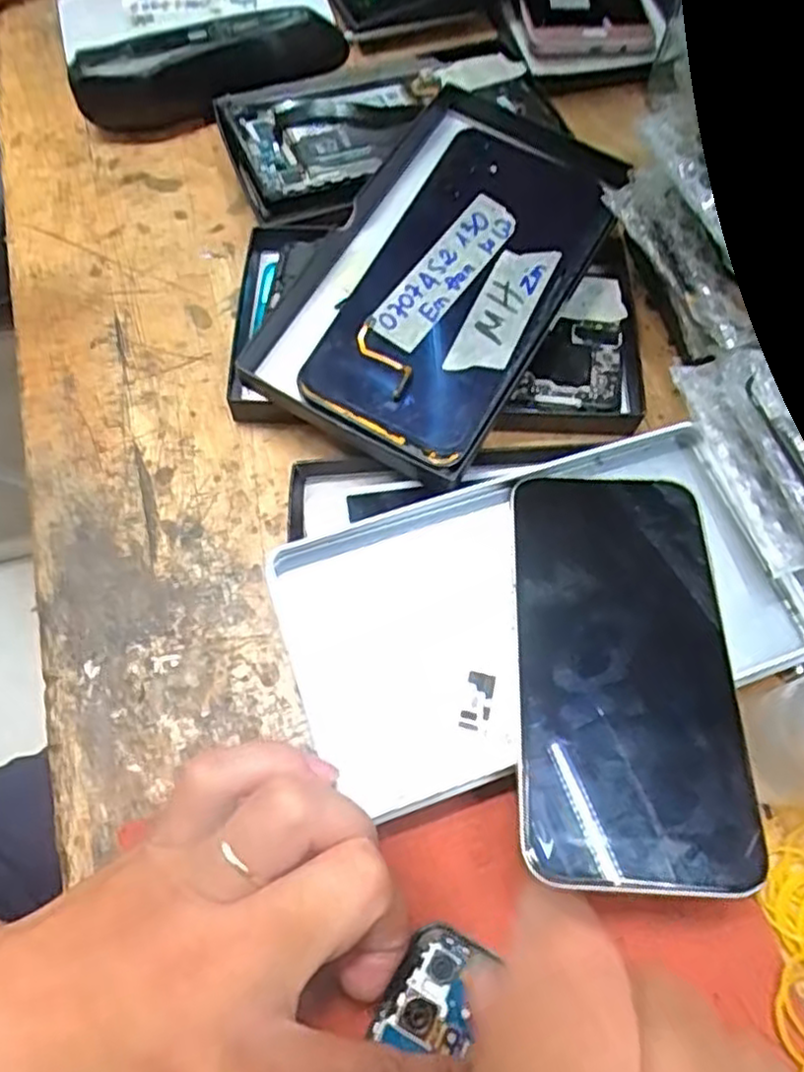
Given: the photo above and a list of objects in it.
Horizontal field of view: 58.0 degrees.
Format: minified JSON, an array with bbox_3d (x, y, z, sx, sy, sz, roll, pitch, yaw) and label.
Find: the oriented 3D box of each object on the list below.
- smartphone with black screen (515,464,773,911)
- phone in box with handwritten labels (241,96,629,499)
[{"bbox_3d":[0.073,0.039,0.241,0.068,0.006,0.141,0,59,5],"label":"smartphone with black screen"},{"bbox_3d":[0.019,-0.110,0.306,0.101,0.030,0.162,28,69,11],"label":"phone in box with handwritten labels"}]

